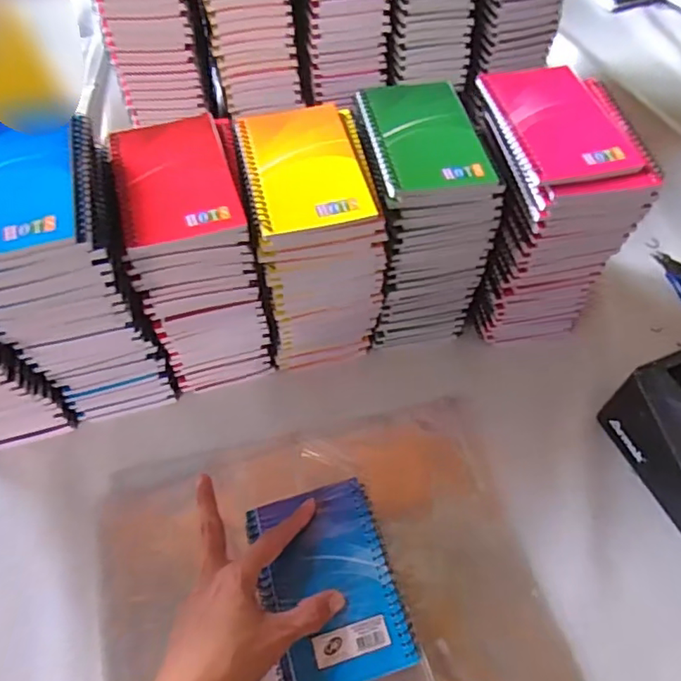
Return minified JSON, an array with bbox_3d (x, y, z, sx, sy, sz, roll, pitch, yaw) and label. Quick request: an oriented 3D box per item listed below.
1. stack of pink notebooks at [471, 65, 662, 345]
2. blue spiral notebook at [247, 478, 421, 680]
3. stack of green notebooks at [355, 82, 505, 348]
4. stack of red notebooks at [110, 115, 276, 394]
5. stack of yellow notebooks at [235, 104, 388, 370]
[{"bbox_3d":[0.175,-0.113,0.510,0.103,0.204,0.141,-6,59,-3],"label":"stack of pink notebooks"},{"bbox_3d":[-0.008,0.171,0.396,0.092,0.010,0.129,-15,59,-8],"label":"blue spiral notebook"},{"bbox_3d":[0.072,-0.109,0.519,0.105,0.196,0.137,-8,59,-4],"label":"stack of green notebooks"},{"bbox_3d":[-0.118,-0.067,0.488,0.094,0.193,0.135,-9,59,-5],"label":"stack of red notebooks"},{"bbox_3d":[-0.023,-0.082,0.507,0.101,0.199,0.136,-11,59,-6],"label":"stack of yellow notebooks"}]

